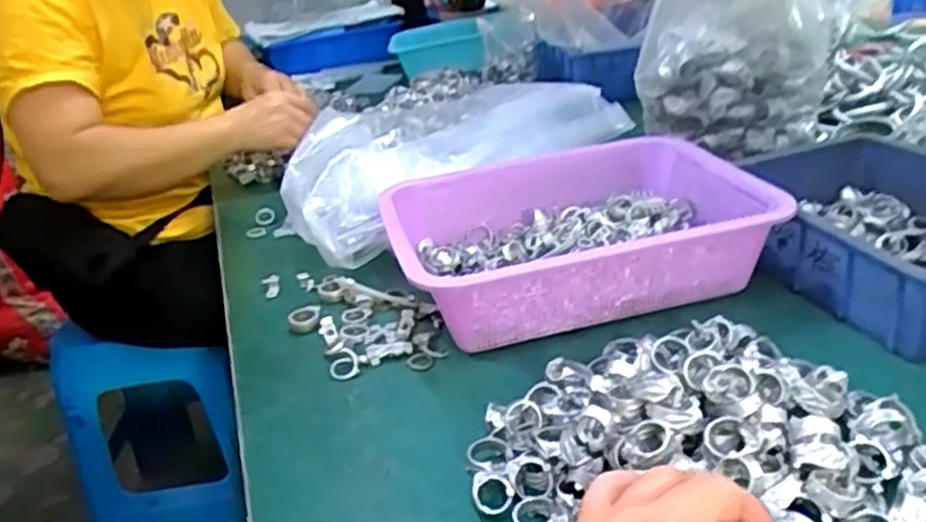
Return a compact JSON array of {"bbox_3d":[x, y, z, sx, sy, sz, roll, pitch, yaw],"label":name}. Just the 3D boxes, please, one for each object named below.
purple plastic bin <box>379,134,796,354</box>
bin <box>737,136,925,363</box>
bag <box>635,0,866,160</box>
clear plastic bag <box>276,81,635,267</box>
[{"bbox_3d":[0.096,-0.025,0.645,0.289,0.075,0.236,-13,26,-15],"label":"purple plastic bin"},{"bbox_3d":[0.342,-0.024,0.605,0.184,0.078,0.257,-11,26,-12],"label":"bin"},{"bbox_3d":[0.305,-0.267,0.772,0.169,0.276,0.235,11,32,32],"label":"bag"},{"bbox_3d":[-0.022,-0.116,0.807,0.349,0.099,0.209,-17,27,-23],"label":"clear plastic bag"}]

